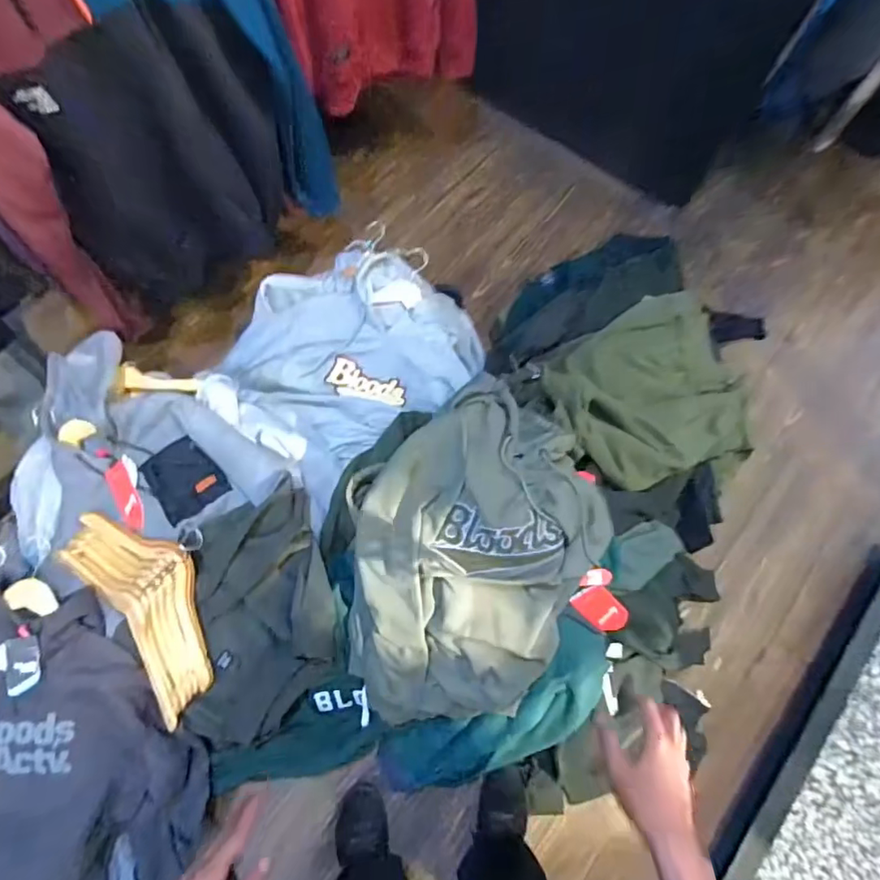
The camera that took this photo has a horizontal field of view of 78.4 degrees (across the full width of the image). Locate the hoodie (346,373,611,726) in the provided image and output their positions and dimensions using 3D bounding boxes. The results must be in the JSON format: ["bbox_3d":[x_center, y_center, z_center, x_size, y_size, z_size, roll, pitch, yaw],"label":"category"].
[{"bbox_3d":[0.052,0.205,0.996,0.443,0.272,0.587,0,70,-1],"label":"hoodie"}]

